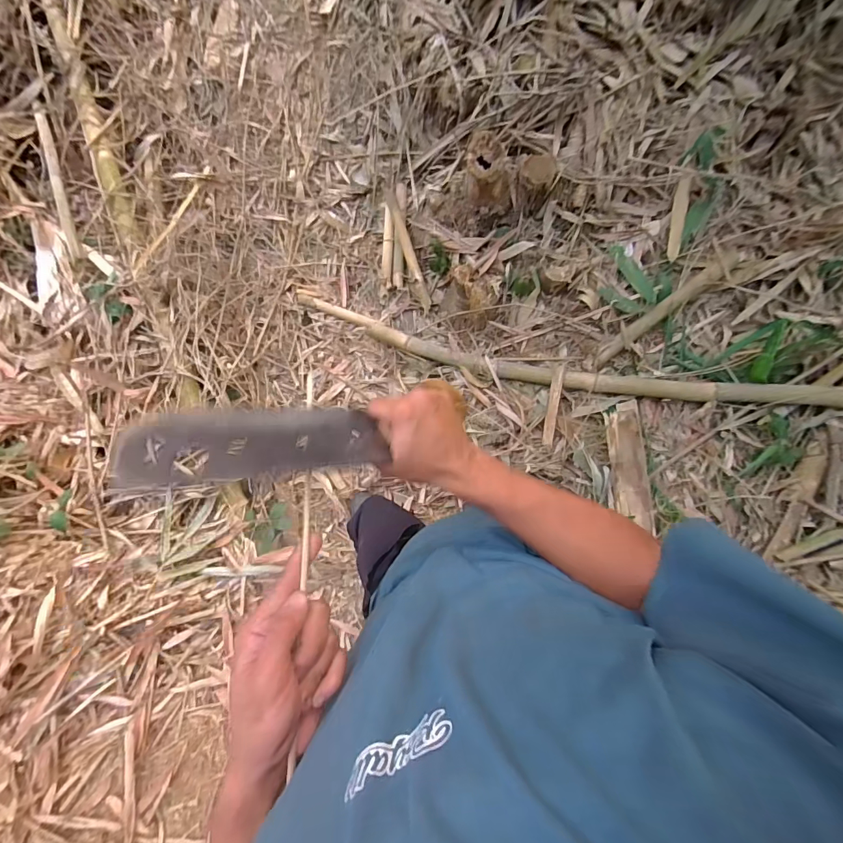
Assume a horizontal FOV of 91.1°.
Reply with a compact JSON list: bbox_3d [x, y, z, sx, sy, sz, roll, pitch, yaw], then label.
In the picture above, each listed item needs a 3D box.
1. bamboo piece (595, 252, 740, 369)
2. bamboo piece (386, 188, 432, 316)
[{"bbox_3d":[0.788,-0.361,1.344,0.533,0.054,0.056,-39,80,11],"label":"bamboo piece"},{"bbox_3d":[-0.056,-0.664,1.594,0.051,0.050,0.528,-18,80,2],"label":"bamboo piece"}]

